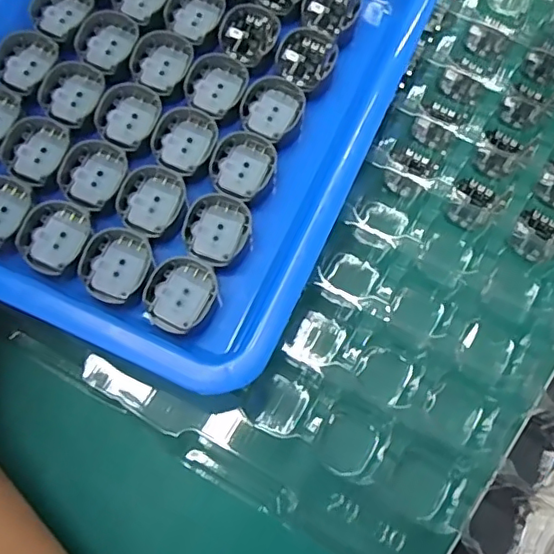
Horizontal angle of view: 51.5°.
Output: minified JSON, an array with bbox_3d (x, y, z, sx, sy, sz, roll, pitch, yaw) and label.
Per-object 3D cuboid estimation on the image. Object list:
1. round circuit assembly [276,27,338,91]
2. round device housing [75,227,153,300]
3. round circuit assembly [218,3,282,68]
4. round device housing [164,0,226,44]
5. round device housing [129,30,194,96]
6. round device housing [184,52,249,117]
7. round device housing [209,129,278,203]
[{"bbox_3d":[0.012,-0.096,0.249,0.024,0.004,0.027,28,74,11],"label":"round circuit assembly"},{"bbox_3d":[-0.061,-0.006,0.217,0.024,0.005,0.028,16,72,7],"label":"round device housing"},{"bbox_3d":[-0.013,-0.107,0.252,0.024,0.004,0.028,29,74,11],"label":"round circuit assembly"},{"bbox_3d":[-0.038,-0.118,0.257,0.024,0.007,0.029,11,72,5],"label":"round device housing"},{"bbox_3d":[-0.051,-0.094,0.248,0.023,0.009,0.028,18,72,8],"label":"round device housing"},{"bbox_3d":[-0.026,-0.083,0.246,0.024,0.008,0.028,33,75,12],"label":"round device housing"},{"bbox_3d":[-0.014,-0.045,0.238,0.025,0.011,0.029,24,73,10],"label":"round device housing"}]

